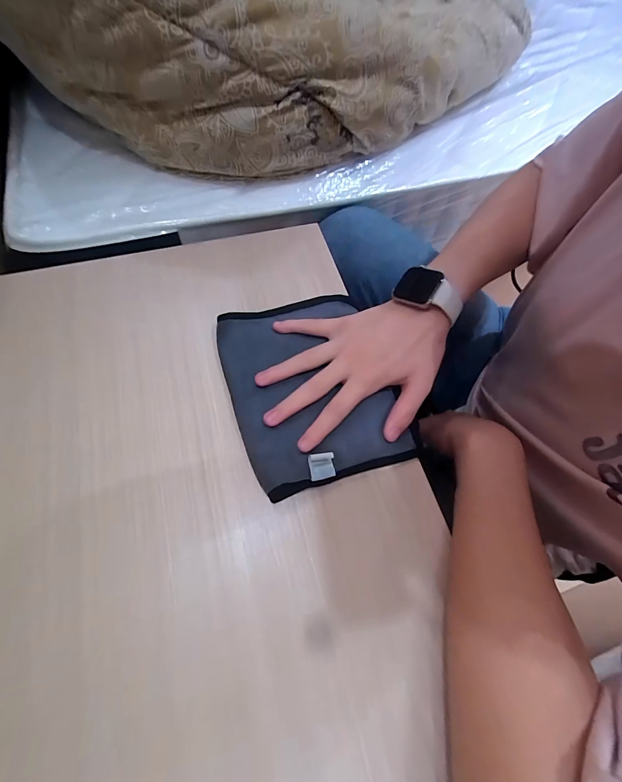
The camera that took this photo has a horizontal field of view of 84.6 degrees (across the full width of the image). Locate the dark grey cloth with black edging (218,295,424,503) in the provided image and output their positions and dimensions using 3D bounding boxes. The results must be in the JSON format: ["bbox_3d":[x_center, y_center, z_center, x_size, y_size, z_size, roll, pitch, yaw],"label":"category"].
[{"bbox_3d":[-0.001,-0.010,0.325,0.147,0.013,0.188,-16,66,-10],"label":"dark grey cloth with black edging"}]

